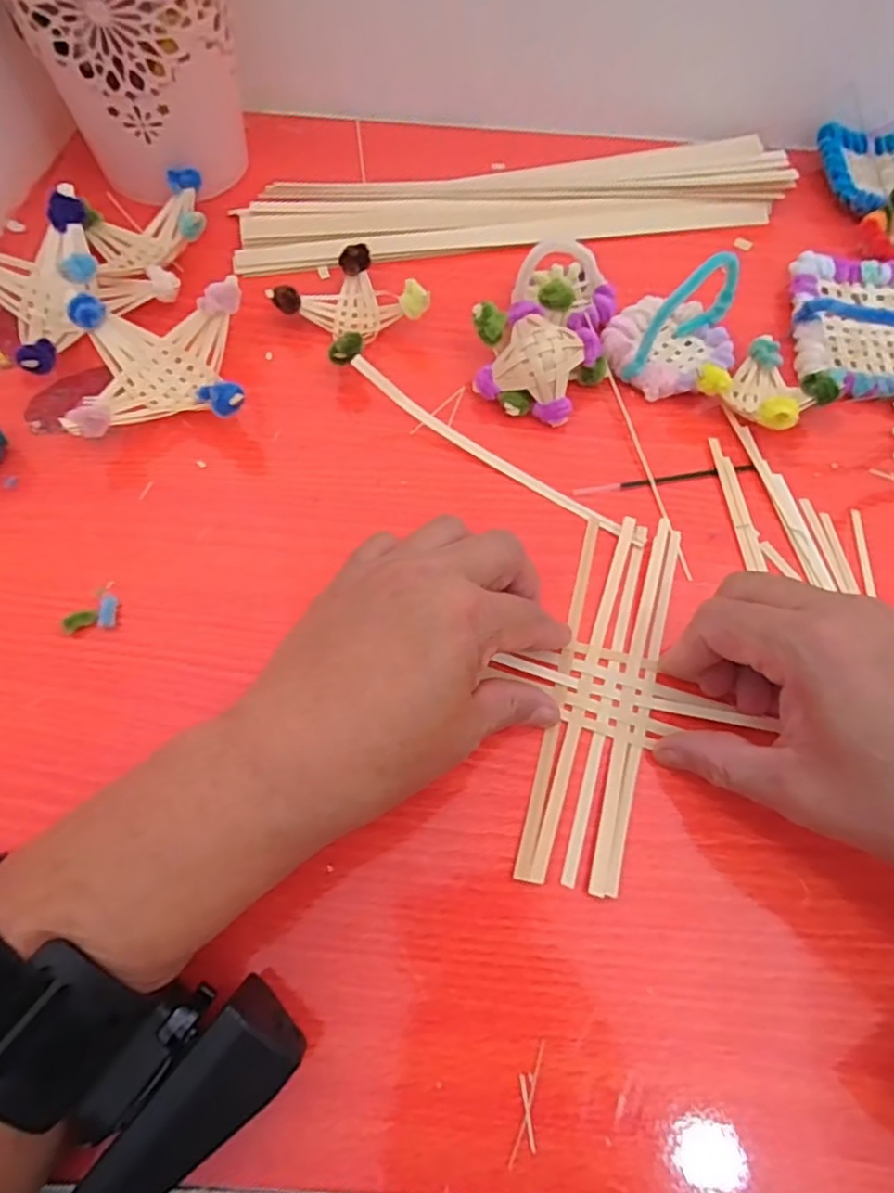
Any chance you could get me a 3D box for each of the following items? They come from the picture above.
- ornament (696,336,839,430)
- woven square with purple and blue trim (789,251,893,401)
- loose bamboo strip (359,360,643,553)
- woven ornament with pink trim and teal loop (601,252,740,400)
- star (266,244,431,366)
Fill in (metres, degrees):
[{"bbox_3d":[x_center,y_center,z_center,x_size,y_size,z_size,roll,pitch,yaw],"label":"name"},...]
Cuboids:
[{"bbox_3d":[0.168,-0.111,0.341,0.060,0.028,0.053,-37,70,-17],"label":"ornament"},{"bbox_3d":[0.247,-0.158,0.357,0.094,0.048,0.126,12,64,4],"label":"woven square with purple and blue trim"},{"bbox_3d":[0.025,-0.073,0.320,0.164,0.028,0.010,29,67,12],"label":"loose bamboo strip"},{"bbox_3d":[0.123,-0.148,0.345,0.067,0.057,0.067,25,66,10],"label":"woven ornament with pink trim and teal loop"},{"bbox_3d":[-0.052,-0.159,0.366,0.064,0.027,0.069,-36,70,-17],"label":"star"}]

